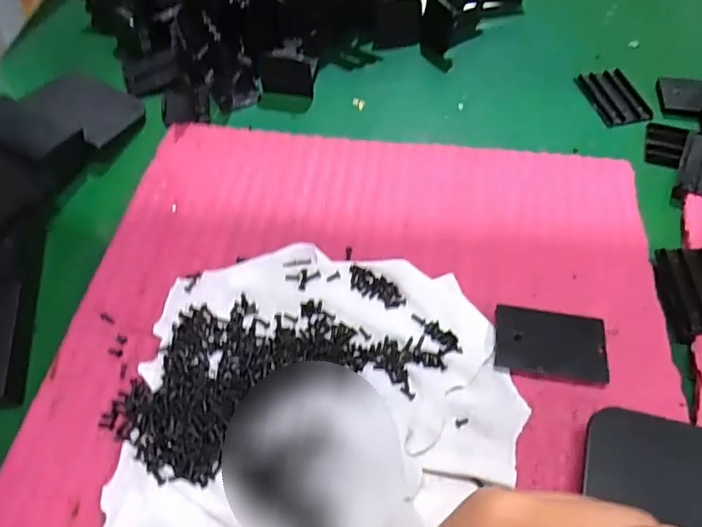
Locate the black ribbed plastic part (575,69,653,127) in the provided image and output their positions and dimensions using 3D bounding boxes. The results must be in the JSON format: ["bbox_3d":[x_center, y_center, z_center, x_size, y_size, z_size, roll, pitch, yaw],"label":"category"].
[{"bbox_3d":[0.195,-0.123,0.398,0.037,0.004,0.054,-10,56,-6],"label":"black ribbed plastic part"}]

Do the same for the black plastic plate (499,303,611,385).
[{"bbox_3d":[0.103,0.041,0.279,0.055,0.004,0.036,7,56,6],"label":"black plastic plate"}]

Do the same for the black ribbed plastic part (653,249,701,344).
[{"bbox_3d":[0.190,0.015,0.295,0.041,0.006,0.053,1,55,1],"label":"black ribbed plastic part"}]

